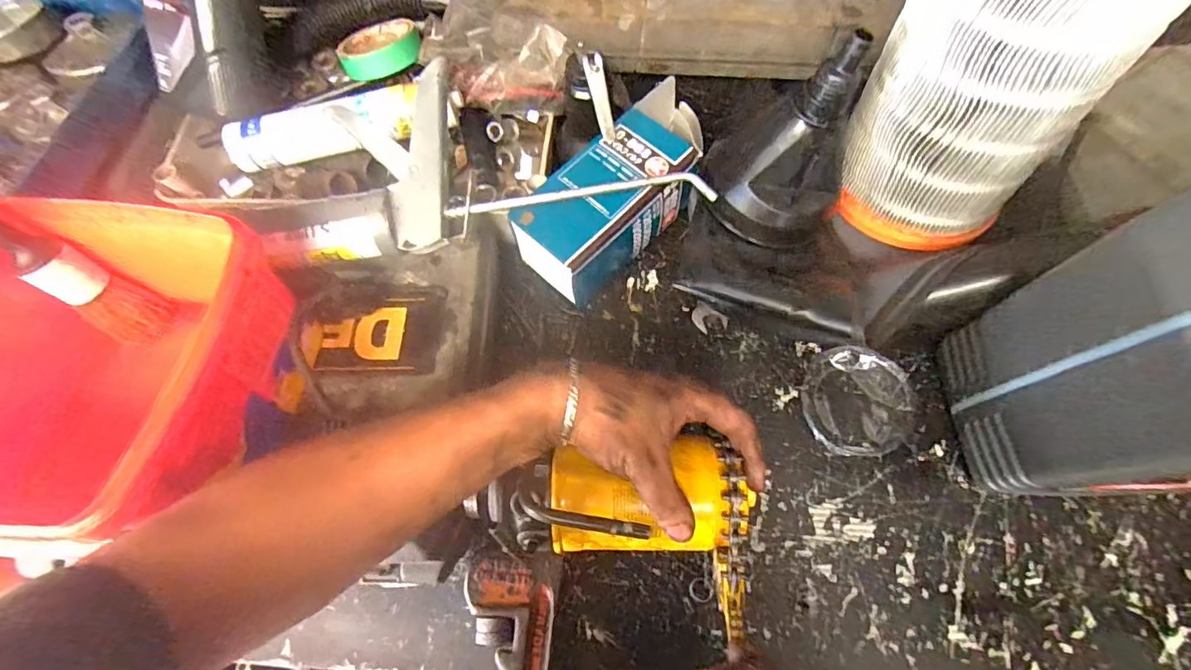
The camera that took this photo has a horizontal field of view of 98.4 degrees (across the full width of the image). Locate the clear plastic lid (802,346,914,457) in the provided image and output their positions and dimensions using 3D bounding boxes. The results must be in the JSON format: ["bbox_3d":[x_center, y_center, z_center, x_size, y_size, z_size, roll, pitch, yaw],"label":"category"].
[{"bbox_3d":[0.233,0.059,0.454,0.088,0.009,0.094,-1,67,3],"label":"clear plastic lid"}]

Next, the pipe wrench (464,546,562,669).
[{"bbox_3d":[-0.069,0.273,0.371,0.067,0.033,0.214,4,67,5],"label":"pipe wrench"}]

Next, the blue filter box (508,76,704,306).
[{"bbox_3d":[0.015,-0.123,0.498,0.091,0.090,0.178,40,75,17],"label":"blue filter box"}]

